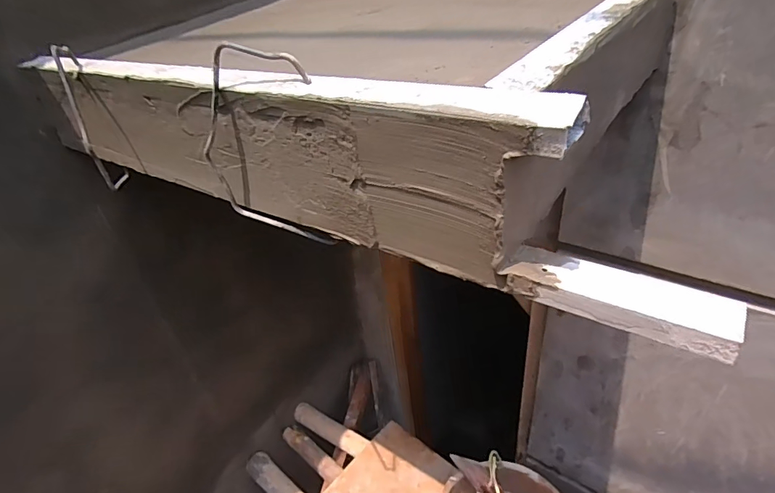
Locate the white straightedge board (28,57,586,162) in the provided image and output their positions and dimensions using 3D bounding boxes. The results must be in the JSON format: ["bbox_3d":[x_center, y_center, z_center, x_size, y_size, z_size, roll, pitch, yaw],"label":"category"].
[{"bbox_3d":[-0.174,-0.157,0.404,0.677,0.020,0.038,19,43,31],"label":"white straightedge board"}]

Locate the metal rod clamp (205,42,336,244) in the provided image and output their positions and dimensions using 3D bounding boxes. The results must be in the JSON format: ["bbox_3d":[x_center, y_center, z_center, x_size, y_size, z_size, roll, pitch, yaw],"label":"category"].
[{"bbox_3d":[-0.115,-0.086,0.394,0.131,0.175,0.014,9,39,21],"label":"metal rod clamp"}]

